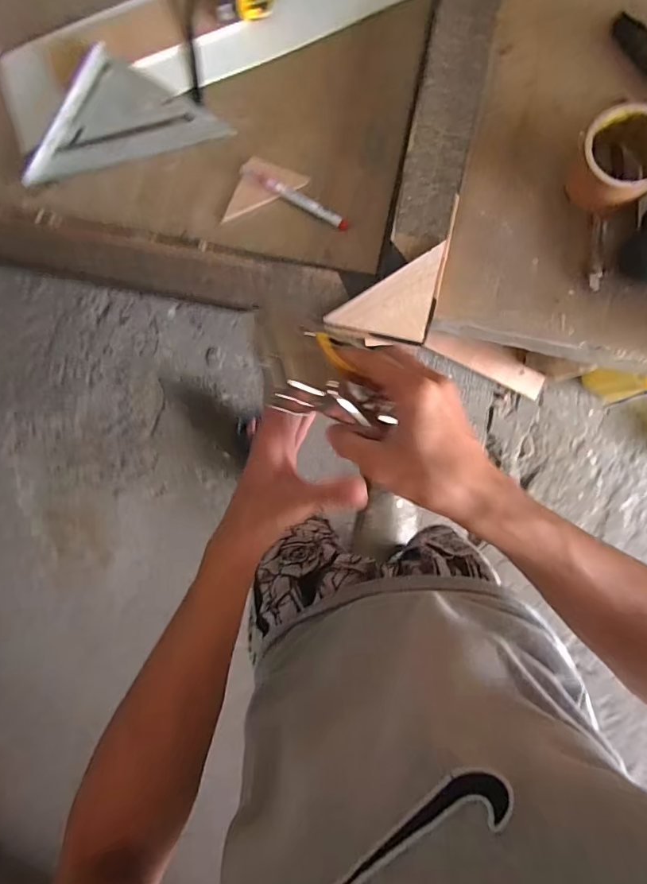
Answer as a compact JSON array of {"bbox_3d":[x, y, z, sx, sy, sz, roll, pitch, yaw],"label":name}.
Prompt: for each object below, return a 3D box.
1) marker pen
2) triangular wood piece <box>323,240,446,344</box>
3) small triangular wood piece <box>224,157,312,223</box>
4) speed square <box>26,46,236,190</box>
[{"bbox_3d":[-0.035,-0.287,0.557,0.141,0.016,0.015,31,91,7],"label":"marker pen"},{"bbox_3d":[0.067,-0.166,0.511,0.105,0.008,0.101,13,89,7],"label":"triangular wood piece"},{"bbox_3d":[-0.076,-0.309,0.564,0.106,0.013,0.053,-19,85,6],"label":"small triangular wood piece"},{"bbox_3d":[-0.253,-0.400,0.576,0.240,0.024,0.128,-17,85,6],"label":"speed square"}]

